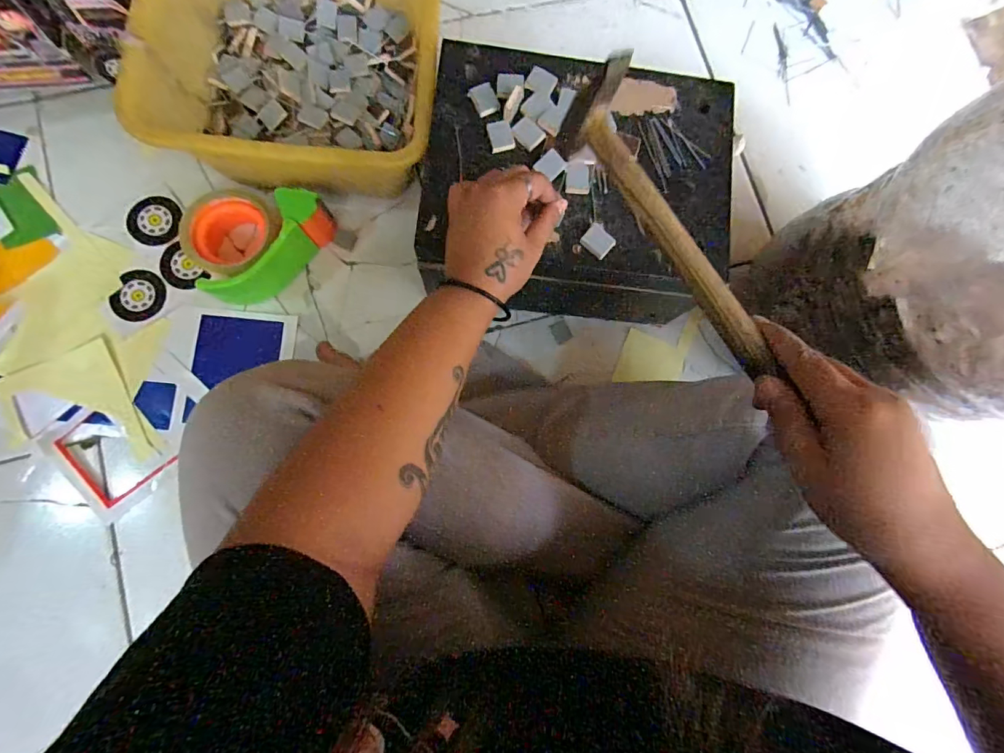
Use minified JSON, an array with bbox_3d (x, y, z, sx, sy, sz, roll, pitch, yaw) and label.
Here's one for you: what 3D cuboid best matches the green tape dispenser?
[{"bbox_3d":[-0.259,-0.154,0.474,0.145,0.067,0.107,-32,86,-8],"label":"green tape dispenser"}]

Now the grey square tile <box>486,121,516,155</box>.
[{"bbox_3d":[-0.001,-0.212,0.390,0.020,0.005,0.027,-16,83,-6],"label":"grey square tile"}]

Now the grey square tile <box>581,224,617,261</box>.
[{"bbox_3d":[0.083,-0.117,0.384,0.026,0.004,0.022,42,81,2],"label":"grey square tile"}]

